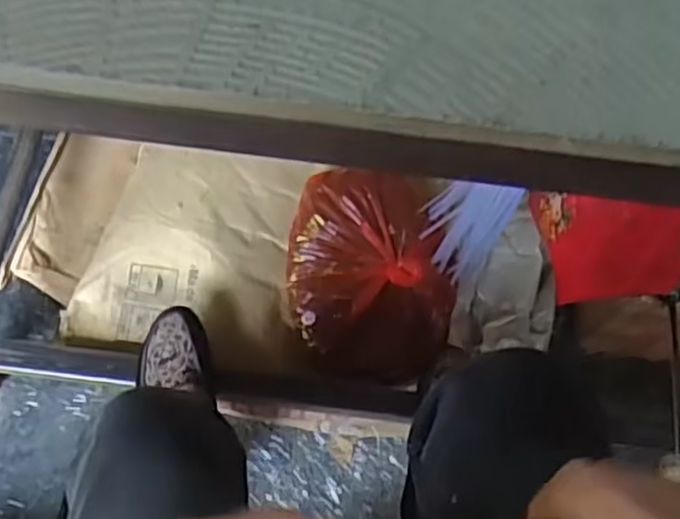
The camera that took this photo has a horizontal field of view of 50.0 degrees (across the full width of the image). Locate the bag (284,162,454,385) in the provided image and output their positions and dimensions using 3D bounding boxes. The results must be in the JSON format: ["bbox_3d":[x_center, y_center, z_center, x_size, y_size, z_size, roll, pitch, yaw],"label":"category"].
[{"bbox_3d":[0.043,0.019,1.005,0.226,0.102,0.268,-1,66,-3],"label":"bag"}]

